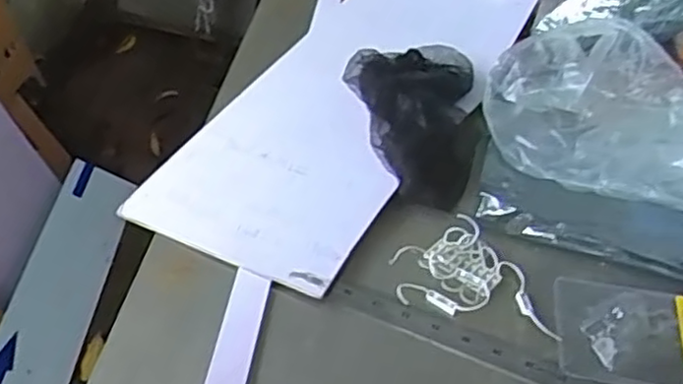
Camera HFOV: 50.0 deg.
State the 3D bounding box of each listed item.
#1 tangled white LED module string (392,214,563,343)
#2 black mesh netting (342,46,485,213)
[{"bbox_3d":[0.107,0.081,0.598,0.099,0.018,0.126,-25,52,-29],"label":"tangled white LED module string"},{"bbox_3d":[0.080,-0.082,0.734,0.138,0.048,0.217,1,44,-6],"label":"black mesh netting"}]

